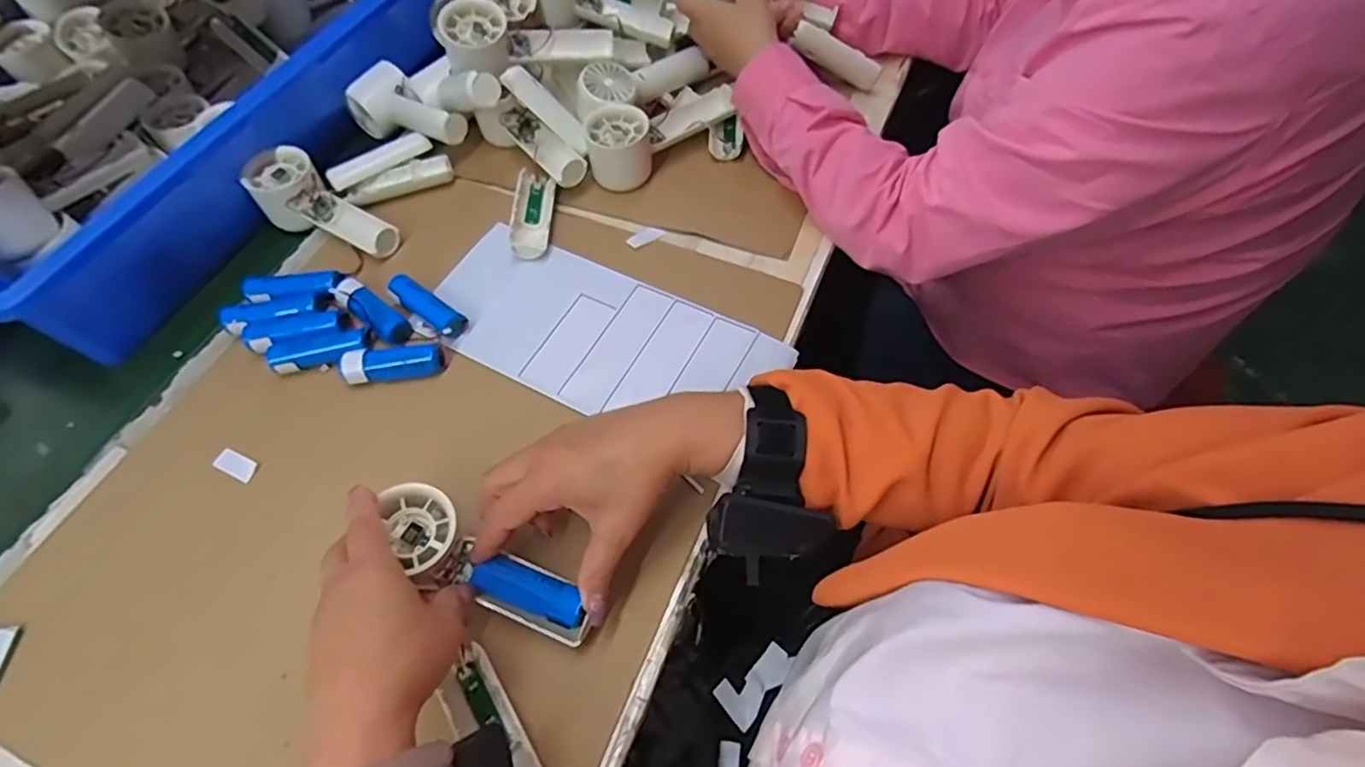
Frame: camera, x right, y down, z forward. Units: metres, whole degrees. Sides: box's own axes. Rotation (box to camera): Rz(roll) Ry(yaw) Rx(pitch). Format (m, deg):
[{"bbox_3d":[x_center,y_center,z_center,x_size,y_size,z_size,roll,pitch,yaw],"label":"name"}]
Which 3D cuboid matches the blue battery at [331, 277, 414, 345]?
[{"bbox_3d":[-0.250,-0.058,0.523,0.070,0.015,0.024,37,67,7],"label":"blue battery"}]

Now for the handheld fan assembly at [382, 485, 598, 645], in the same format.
[{"bbox_3d":[-0.123,0.114,0.397,0.146,0.024,0.044,31,65,5],"label":"handheld fan assembly"}]

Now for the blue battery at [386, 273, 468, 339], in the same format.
[{"bbox_3d":[-0.206,-0.061,0.522,0.079,0.021,0.022,33,66,19],"label":"blue battery"}]

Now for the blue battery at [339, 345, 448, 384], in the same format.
[{"bbox_3d":[-0.222,-0.015,0.497,0.073,0.021,0.024,-8,60,-2],"label":"blue battery"}]

